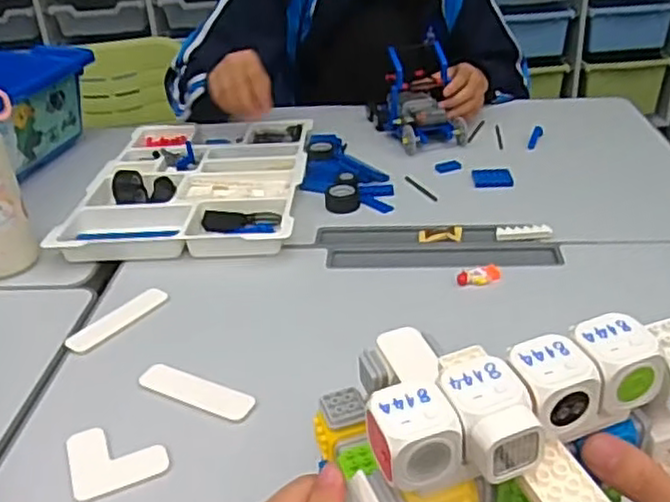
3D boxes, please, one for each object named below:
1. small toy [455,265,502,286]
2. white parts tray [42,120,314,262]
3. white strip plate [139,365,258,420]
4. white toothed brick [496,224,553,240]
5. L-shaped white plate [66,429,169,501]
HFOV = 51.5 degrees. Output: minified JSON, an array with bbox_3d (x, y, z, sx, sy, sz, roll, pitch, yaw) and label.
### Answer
[{"bbox_3d":[0.144,0.026,0.686,0.046,0.015,0.020,-11,31,-11],"label":"small toy"},{"bbox_3d":[-0.172,-0.099,0.908,0.261,0.032,0.371,-2,31,3],"label":"white parts tray"},{"bbox_3d":[-0.116,0.114,0.572,0.107,0.004,0.030,12,34,25],"label":"white strip plate"},{"bbox_3d":[0.207,-0.020,0.760,0.059,0.009,0.023,-3,28,23],"label":"white toothed brick"},{"bbox_3d":[-0.163,0.153,0.521,0.068,0.005,0.066,-15,32,-18],"label":"L-shaped white plate"}]

